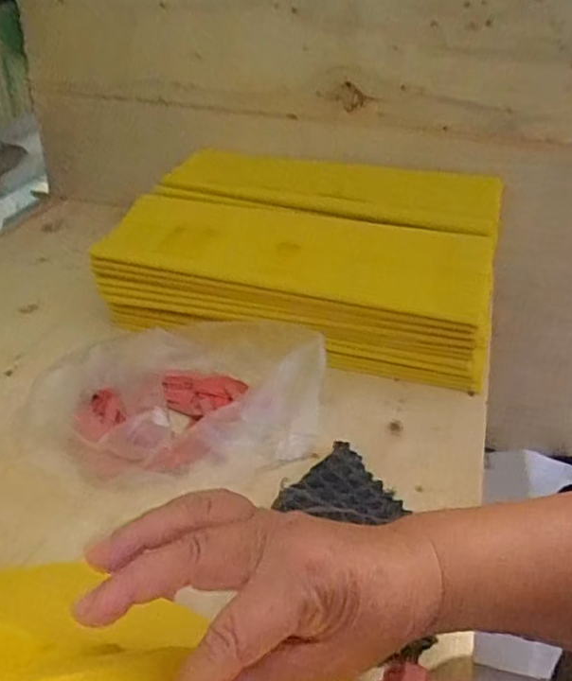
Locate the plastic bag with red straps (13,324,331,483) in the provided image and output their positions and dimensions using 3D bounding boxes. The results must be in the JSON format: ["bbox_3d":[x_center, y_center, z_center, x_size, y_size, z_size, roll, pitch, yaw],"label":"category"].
[{"bbox_3d":[-0.079,0.046,0.489,0.208,0.068,0.156,5,35,5],"label":"plastic bag with red straps"}]

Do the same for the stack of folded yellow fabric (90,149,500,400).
[{"bbox_3d":[0.021,-0.087,0.636,0.360,0.127,0.212,10,35,11],"label":"stack of folded yellow fabric"}]

